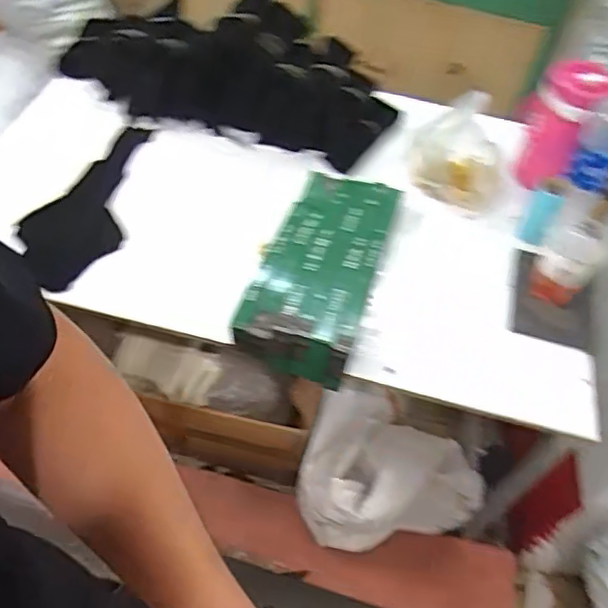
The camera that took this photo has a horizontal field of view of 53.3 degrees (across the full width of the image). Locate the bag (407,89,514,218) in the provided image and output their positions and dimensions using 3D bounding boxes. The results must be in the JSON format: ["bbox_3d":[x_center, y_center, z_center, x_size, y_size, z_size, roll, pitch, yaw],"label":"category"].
[{"bbox_3d":[0.332,-0.314,1.222,0.218,0.195,0.119,28,57,14],"label":"bag"}]

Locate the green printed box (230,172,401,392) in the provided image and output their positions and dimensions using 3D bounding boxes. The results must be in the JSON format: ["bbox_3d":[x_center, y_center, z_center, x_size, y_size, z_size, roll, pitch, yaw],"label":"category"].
[{"bbox_3d":[0.035,-0.082,1.110,0.193,0.110,0.466,17,54,6],"label":"green printed box"}]

